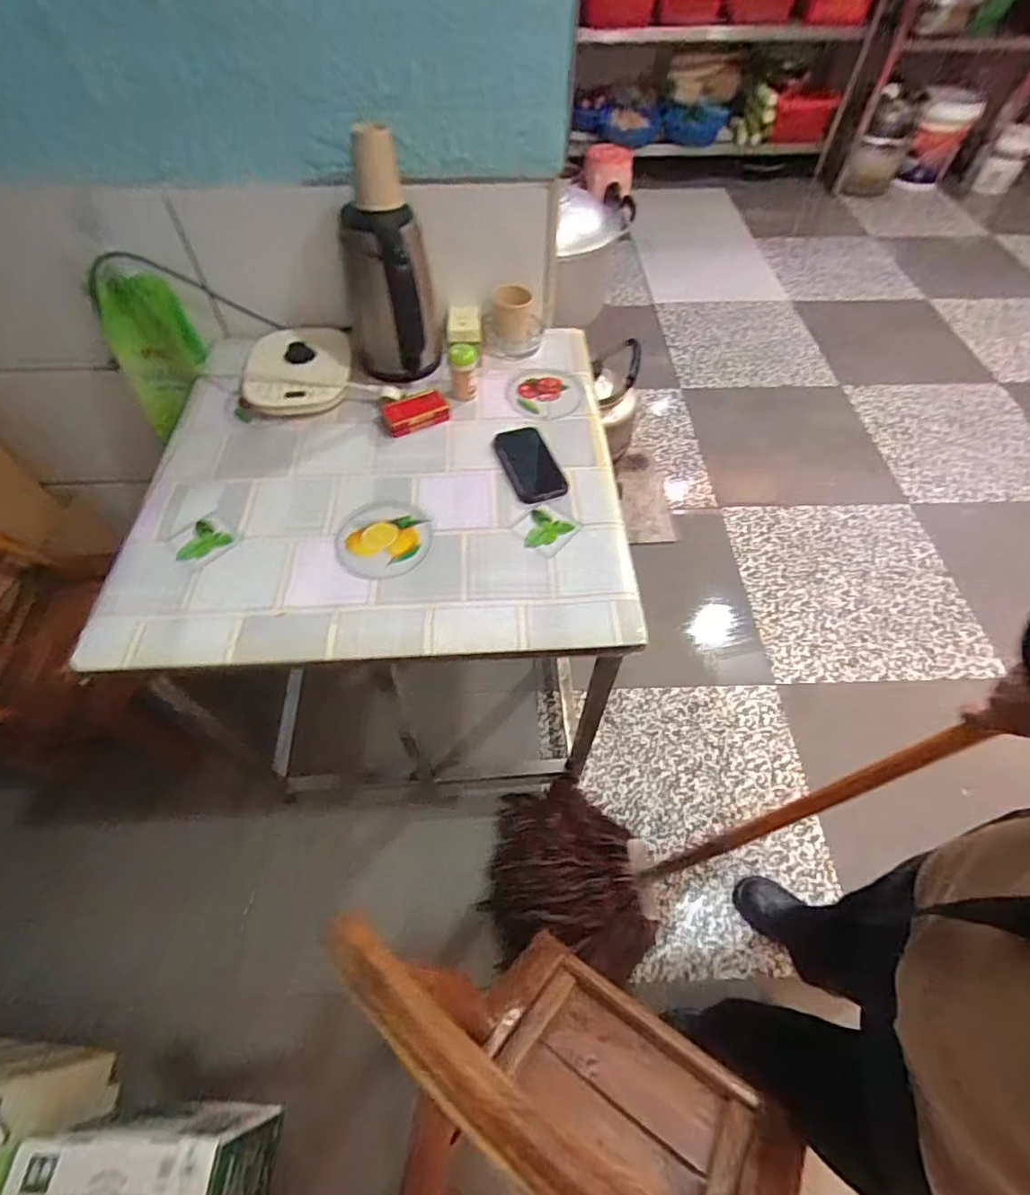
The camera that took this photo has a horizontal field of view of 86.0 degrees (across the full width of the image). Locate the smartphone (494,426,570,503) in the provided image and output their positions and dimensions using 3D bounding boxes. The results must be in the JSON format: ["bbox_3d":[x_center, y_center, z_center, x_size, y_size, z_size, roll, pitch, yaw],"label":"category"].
[{"bbox_3d":[0.022,-0.207,0.840,0.079,0.007,0.158,-16,58,-11],"label":"smartphone"}]

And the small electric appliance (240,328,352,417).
[{"bbox_3d":[-0.364,-0.388,0.942,0.173,0.043,0.207,-1,56,-1],"label":"small electric appliance"}]

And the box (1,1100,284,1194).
[{"bbox_3d":[-0.514,0.826,0.789,0.268,0.236,0.126,2,56,1],"label":"box"}]

